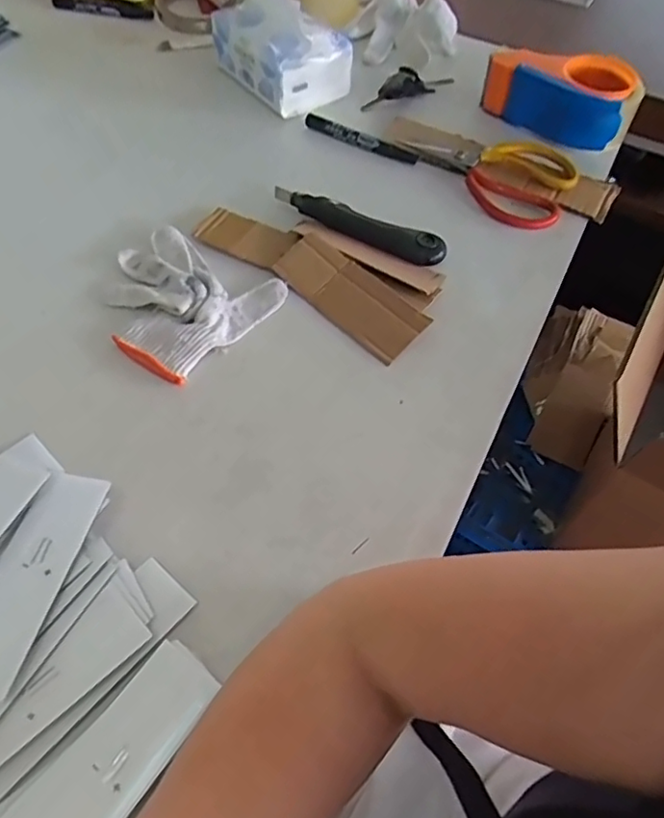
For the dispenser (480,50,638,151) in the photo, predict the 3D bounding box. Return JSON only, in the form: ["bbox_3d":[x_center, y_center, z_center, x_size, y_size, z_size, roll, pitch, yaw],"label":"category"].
[{"bbox_3d":[0.245,-0.347,0.674,0.151,0.082,0.083,35,60,19],"label":"dispenser"}]

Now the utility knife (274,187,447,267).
[{"bbox_3d":[0.025,-0.176,0.572,0.167,0.016,0.030,26,58,14],"label":"utility knife"}]

